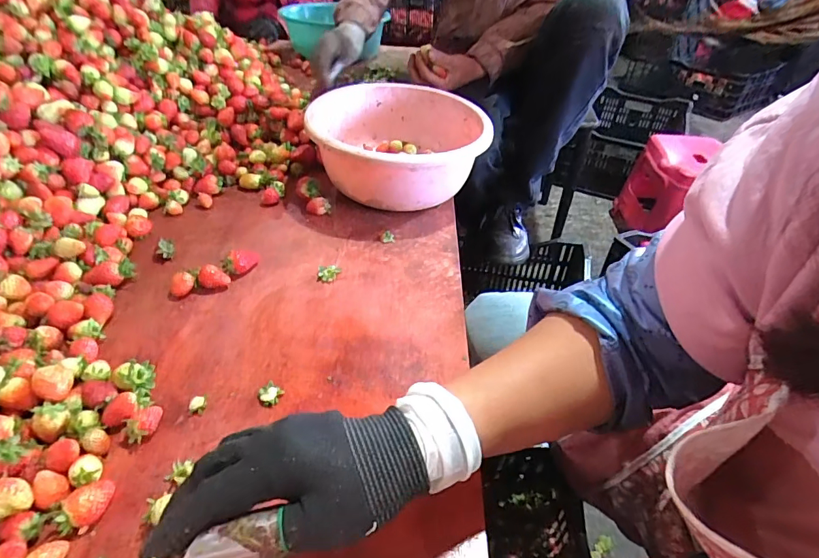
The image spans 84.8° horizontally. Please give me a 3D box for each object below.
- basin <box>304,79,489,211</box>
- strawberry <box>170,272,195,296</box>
[{"bbox_3d":[-0.011,-0.196,0.689,0.256,0.126,0.254,2,39,-2],"label":"basin"},{"bbox_3d":[-0.249,0.007,0.494,0.021,0.024,0.021,3,39,0],"label":"strawberry"}]

